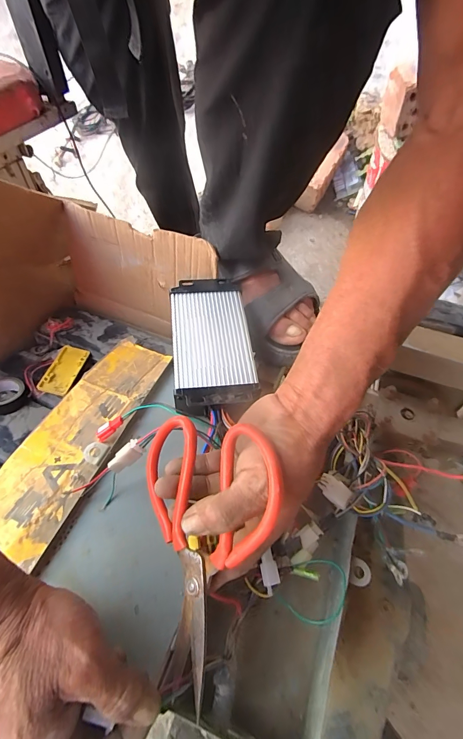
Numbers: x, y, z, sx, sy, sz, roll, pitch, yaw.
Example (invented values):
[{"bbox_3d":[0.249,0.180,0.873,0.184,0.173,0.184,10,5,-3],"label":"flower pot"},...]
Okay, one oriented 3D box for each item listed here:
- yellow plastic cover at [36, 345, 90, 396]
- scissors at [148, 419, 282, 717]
[{"bbox_3d":[-0.223,0.000,0.468,0.039,0.006,0.078,14,48,-5],"label":"yellow plastic cover"},{"bbox_3d":[-0.011,0.119,0.252,0.125,0.013,0.184,-24,67,34],"label":"scissors"}]

